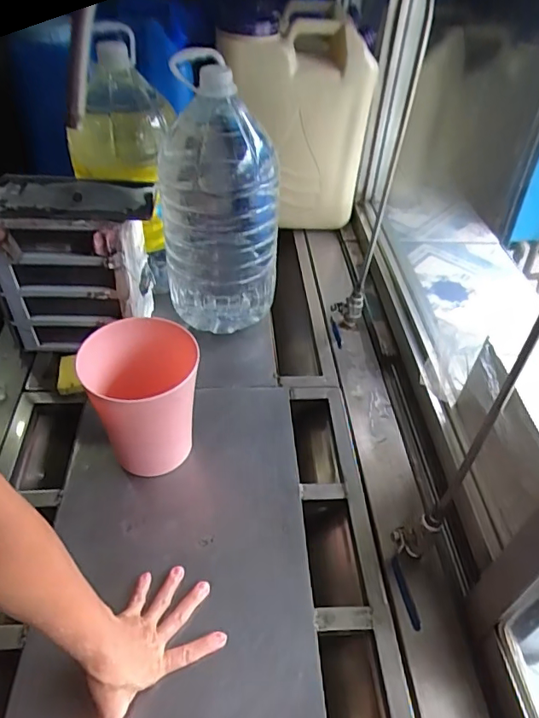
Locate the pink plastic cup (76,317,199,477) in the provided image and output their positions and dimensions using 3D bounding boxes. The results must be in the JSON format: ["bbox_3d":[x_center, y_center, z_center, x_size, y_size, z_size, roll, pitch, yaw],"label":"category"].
[{"bbox_3d":[-0.172,0.066,0.698,0.137,0.202,0.134,1,43,-1],"label":"pink plastic cup"}]

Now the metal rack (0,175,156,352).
[{"bbox_3d":[-0.306,-0.156,0.851,0.248,0.240,0.141,0,43,-2],"label":"metal rack"}]

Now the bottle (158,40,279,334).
[{"bbox_3d":[-0.080,-0.241,0.859,0.187,0.435,0.179,2,43,1],"label":"bottle"}]

